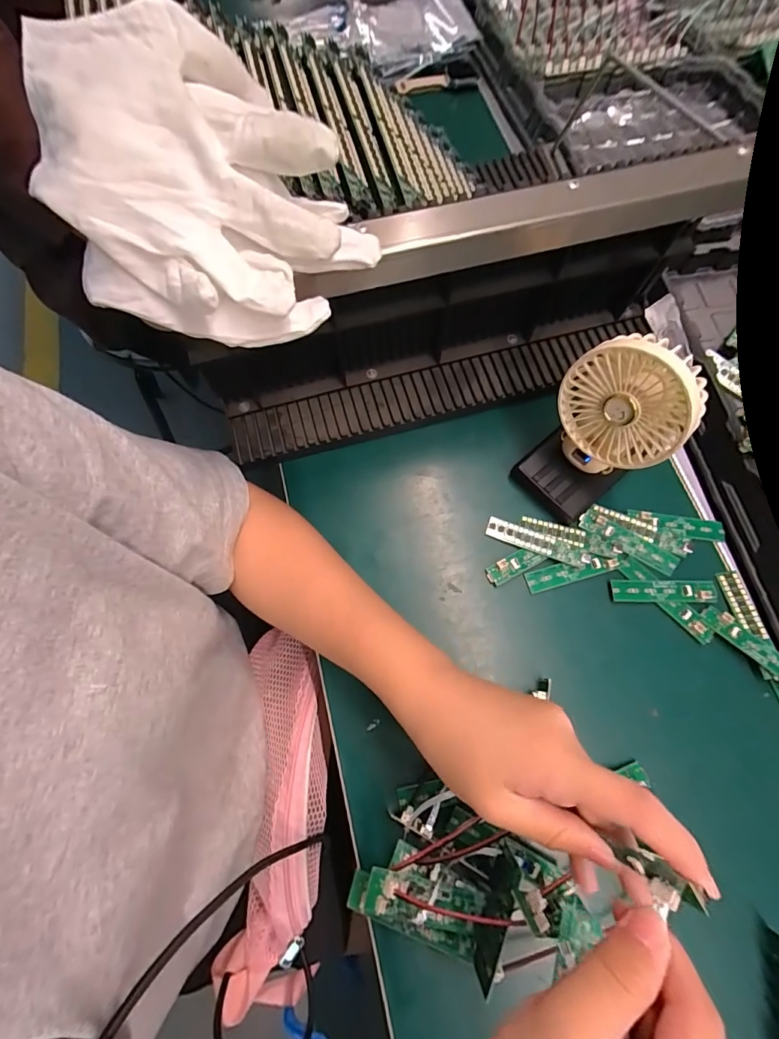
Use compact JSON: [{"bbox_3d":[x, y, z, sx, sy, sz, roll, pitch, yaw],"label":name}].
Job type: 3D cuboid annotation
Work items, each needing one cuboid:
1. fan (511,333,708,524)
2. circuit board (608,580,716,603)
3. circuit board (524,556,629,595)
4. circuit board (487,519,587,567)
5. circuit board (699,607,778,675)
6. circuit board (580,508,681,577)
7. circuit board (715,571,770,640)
[{"bbox_3d":[0.158,-0.067,0.315,0.086,0.131,0.087,-40,77,-14],"label":"fan"},{"bbox_3d":[0.224,0.058,0.342,0.084,0.006,0.018,1,71,-2],"label":"circuit board"},{"bbox_3d":[0.155,0.042,0.348,0.085,0.005,0.018,-14,72,-7],"label":"circuit board"},{"bbox_3d":[0.125,0.020,0.355,0.084,0.005,0.018,21,72,5],"label":"circuit board"},{"bbox_3d":[0.284,0.100,0.322,0.016,0.004,0.084,-45,67,-5],"label":"circuit board"},{"bbox_3d":[0.203,0.019,0.357,0.083,0.005,0.018,31,73,8],"label":"circuit board"},{"bbox_3d":[0.285,0.069,0.340,0.021,0.004,0.061,-6,64,-4],"label":"circuit board"}]

